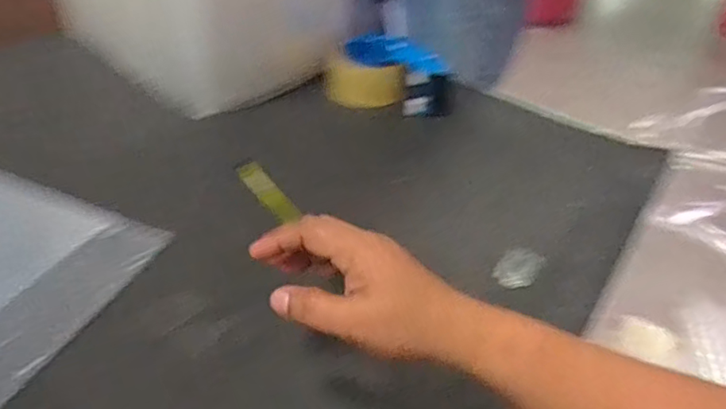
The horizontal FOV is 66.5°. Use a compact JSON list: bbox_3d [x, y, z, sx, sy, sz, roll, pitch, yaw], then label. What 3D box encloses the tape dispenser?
[{"bbox_3d":[0.039,-0.172,0.721,0.166,0.068,0.090,13,38,8],"label":"tape dispenser"}]

